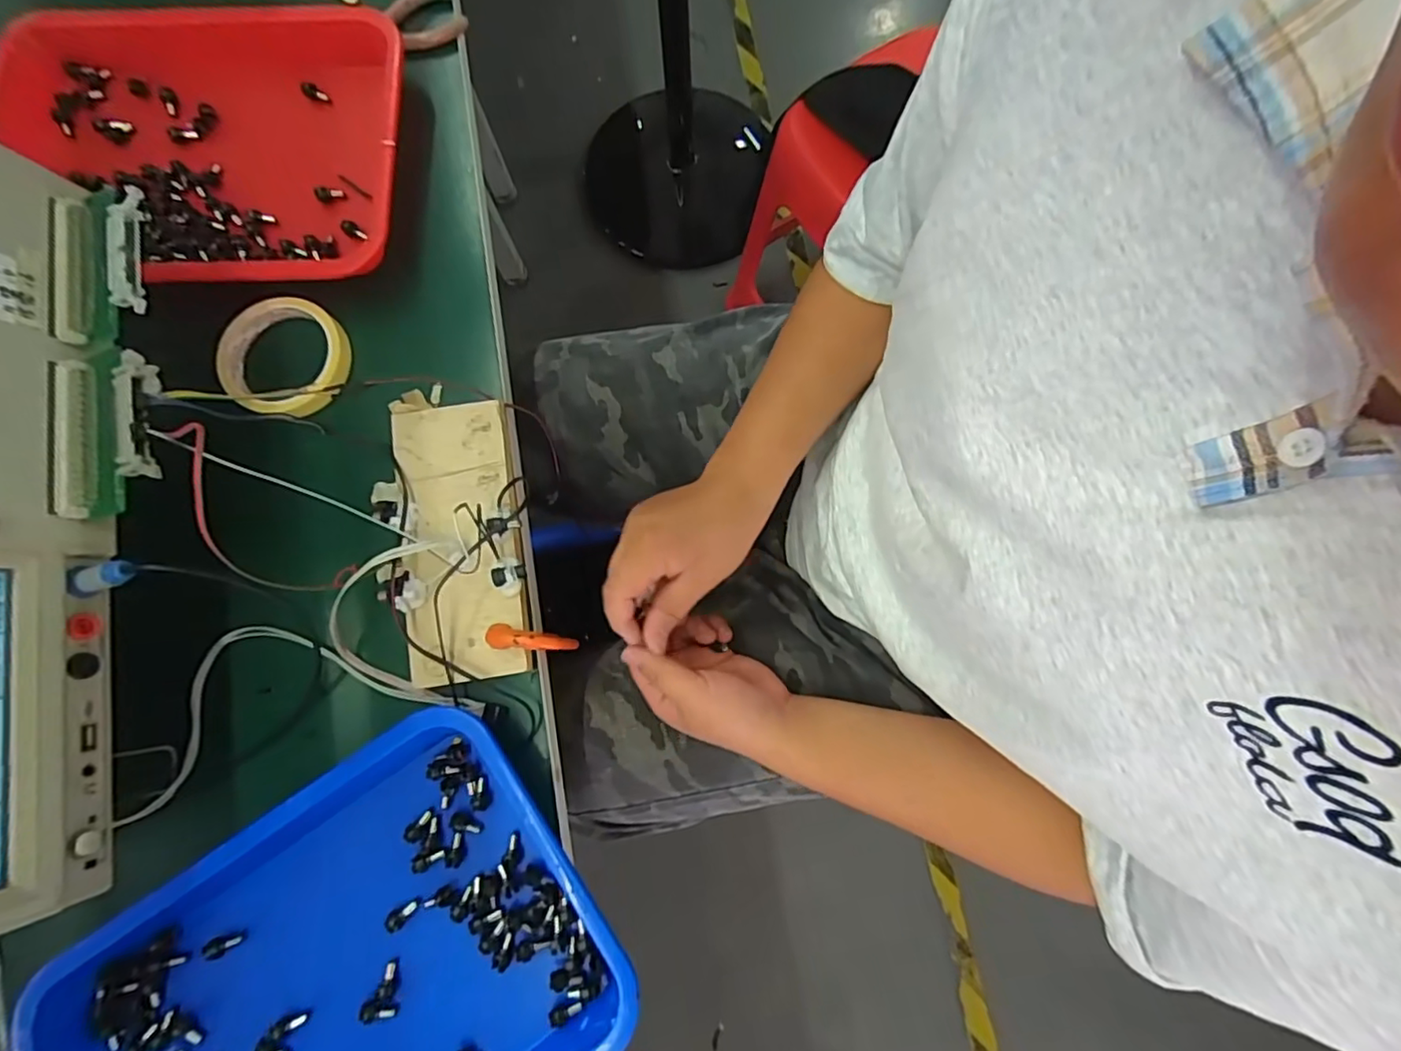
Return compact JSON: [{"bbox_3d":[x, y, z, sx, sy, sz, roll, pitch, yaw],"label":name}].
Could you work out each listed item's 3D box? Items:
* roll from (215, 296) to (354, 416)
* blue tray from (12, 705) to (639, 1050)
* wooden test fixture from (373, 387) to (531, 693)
[{"bbox_3d":[-0.321,-0.131,0.457,0.101,0.027,0.083,6,80,1],"label":"roll"},{"bbox_3d":[-0.226,0.288,0.369,0.324,0.036,0.239,-34,82,-6],"label":"blue tray"},{"bbox_3d":[-0.177,0.003,0.412,0.091,0.034,0.206,-11,80,-2],"label":"wooden test fixture"}]

